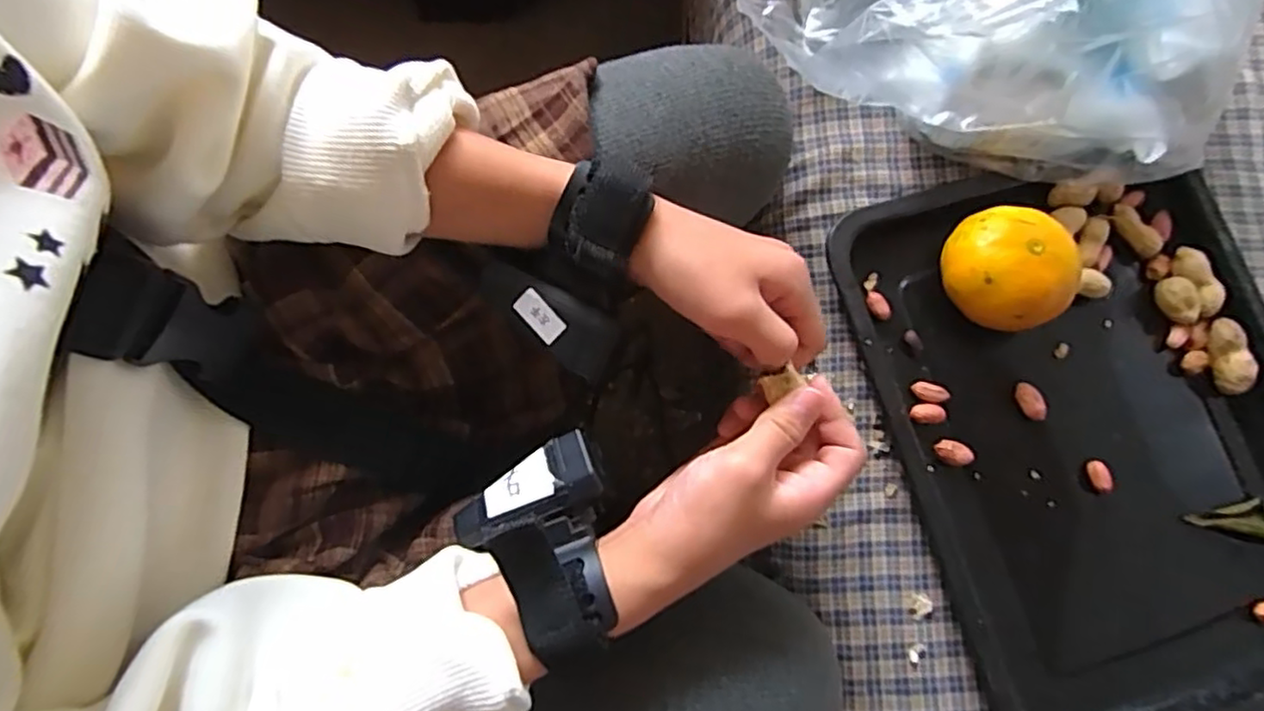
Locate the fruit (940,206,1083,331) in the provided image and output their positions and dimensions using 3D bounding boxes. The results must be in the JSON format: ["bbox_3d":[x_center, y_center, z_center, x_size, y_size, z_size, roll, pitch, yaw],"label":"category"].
[{"bbox_3d":[0.198,-0.045,0.360,0.066,0.049,0.059,40,81,6],"label":"fruit"}]

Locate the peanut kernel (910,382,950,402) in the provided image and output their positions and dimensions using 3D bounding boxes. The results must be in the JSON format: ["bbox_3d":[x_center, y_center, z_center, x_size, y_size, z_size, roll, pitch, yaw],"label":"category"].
[{"bbox_3d":[0.161,0.020,0.364,0.020,0.006,0.010,11,79,2],"label":"peanut kernel"}]

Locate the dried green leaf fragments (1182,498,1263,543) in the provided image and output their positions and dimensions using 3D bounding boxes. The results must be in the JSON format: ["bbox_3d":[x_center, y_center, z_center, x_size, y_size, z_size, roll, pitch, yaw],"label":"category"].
[{"bbox_3d":[0.334,0.088,0.359,0.074,0.010,0.023,8,80,0],"label":"dried green leaf fragments"}]

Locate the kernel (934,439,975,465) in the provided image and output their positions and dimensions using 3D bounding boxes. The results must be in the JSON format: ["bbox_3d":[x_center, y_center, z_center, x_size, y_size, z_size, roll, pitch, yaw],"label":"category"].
[{"bbox_3d":[0.171,0.052,0.360,0.021,0.008,0.012,13,79,2],"label":"kernel"}]

